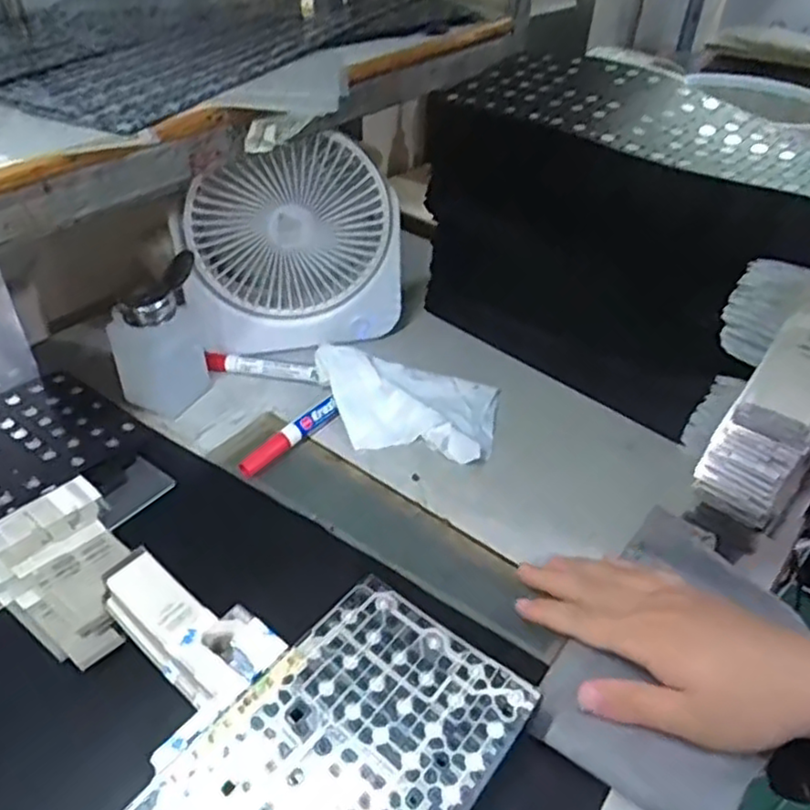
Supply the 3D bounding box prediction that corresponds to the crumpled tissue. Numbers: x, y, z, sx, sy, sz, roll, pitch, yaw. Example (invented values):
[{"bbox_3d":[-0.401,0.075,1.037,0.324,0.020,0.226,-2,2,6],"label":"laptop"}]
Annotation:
[{"bbox_3d":[-0.003,-0.007,0.572,0.154,0.035,0.097,10,40,11],"label":"crumpled tissue"}]

